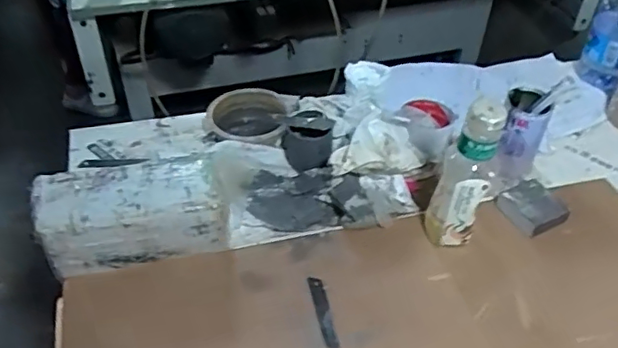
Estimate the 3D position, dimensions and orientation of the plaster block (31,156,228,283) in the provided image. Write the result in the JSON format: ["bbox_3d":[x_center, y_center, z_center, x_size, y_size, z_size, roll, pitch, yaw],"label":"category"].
[{"bbox_3d":[-0.211,0.050,0.717,0.210,0.088,0.111,-8,45,-9],"label":"plaster block"}]

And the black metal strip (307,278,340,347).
[{"bbox_3d":[0.016,0.158,0.672,0.017,0.010,0.092,-8,45,-10],"label":"black metal strip"}]

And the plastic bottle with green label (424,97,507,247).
[{"bbox_3d":[0.181,0.008,0.685,0.059,0.198,0.052,4,45,3],"label":"plastic bottle with green label"}]

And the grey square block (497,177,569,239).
[{"bbox_3d":[0.296,0.045,0.779,0.060,0.033,0.071,-15,47,-17],"label":"grey square block"}]

